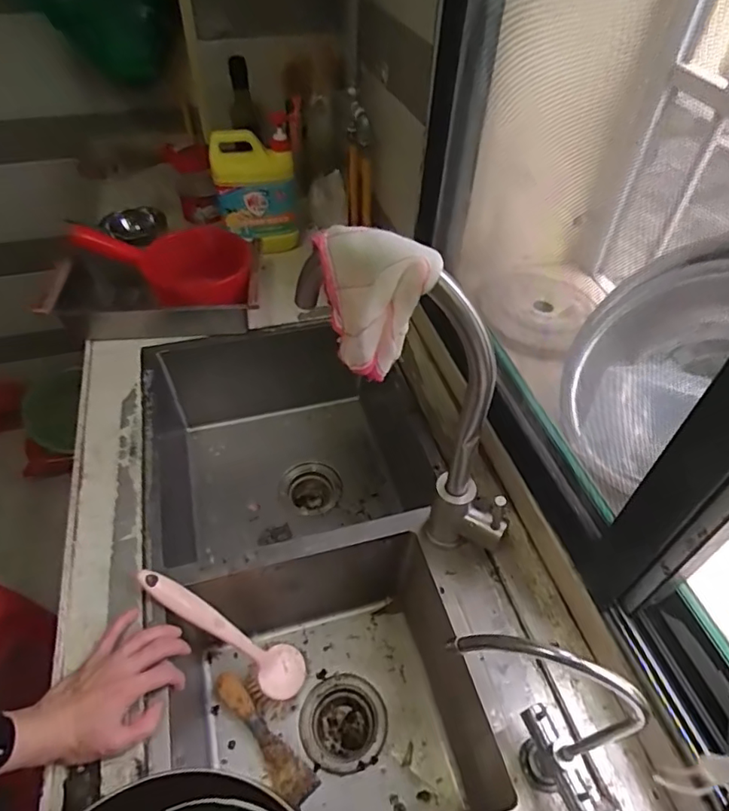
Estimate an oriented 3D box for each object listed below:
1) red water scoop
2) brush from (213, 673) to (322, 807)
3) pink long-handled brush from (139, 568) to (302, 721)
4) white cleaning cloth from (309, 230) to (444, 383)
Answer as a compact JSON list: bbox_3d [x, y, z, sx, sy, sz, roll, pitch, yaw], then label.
[{"bbox_3d":[-0.324,-0.246,0.948,0.296,0.123,0.115,13,48,10],"label":"red water scoop"},{"bbox_3d":[-0.128,0.409,0.674,0.174,0.022,0.039,37,56,28],"label":"brush"},{"bbox_3d":[-0.172,0.281,0.660,0.050,0.269,0.079,-12,36,38],"label":"pink long-handled brush"},{"bbox_3d":[0.001,-0.103,0.489,0.110,0.140,0.066,46,43,14],"label":"white cleaning cloth"}]

